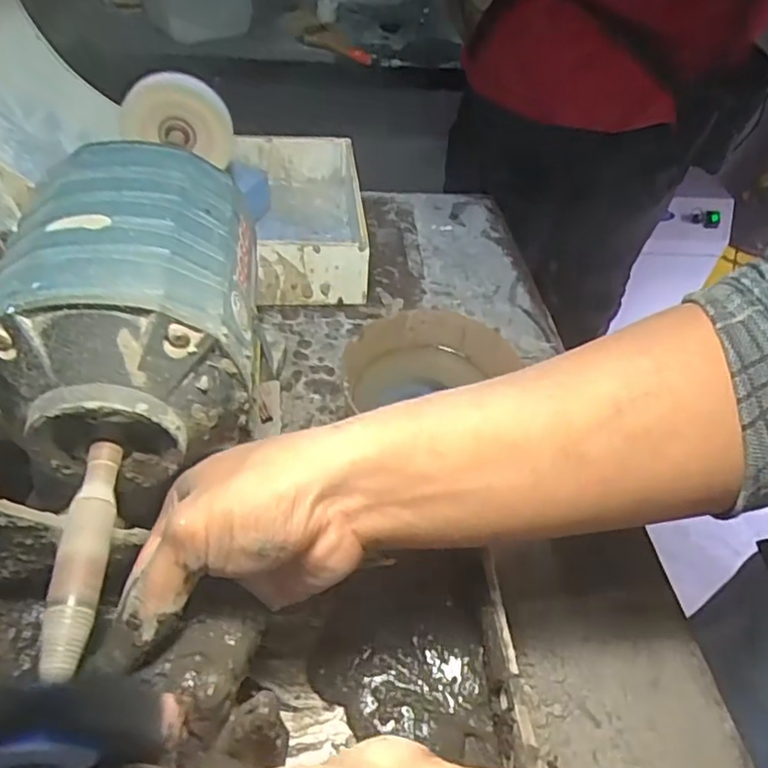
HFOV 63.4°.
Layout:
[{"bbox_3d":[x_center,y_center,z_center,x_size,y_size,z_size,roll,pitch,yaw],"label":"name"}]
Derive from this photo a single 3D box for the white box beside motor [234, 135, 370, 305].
[{"bbox_3d":[-0.084,-0.165,0.611,0.117,0.066,0.191,-2,48,-9],"label":"white box beside motor"}]

